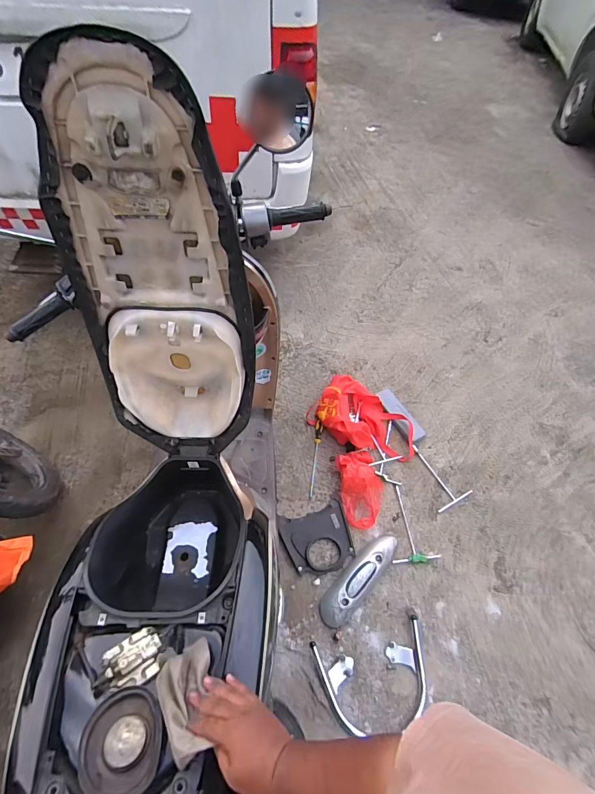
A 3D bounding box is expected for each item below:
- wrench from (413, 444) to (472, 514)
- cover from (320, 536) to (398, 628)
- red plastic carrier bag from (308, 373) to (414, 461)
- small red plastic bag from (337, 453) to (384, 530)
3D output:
[{"bbox_3d":[0.564,0.307,1.557,0.148,0.016,0.273,-21,59,-15],"label":"wrench"},{"bbox_3d":[0.215,0.616,1.315,0.110,0.043,0.368,39,63,21],"label":"cover"},{"bbox_3d":[0.277,0.094,1.621,0.478,0.133,0.282,40,64,22],"label":"red plastic carrier bag"},{"bbox_3d":[0.247,0.346,1.463,0.162,0.095,0.283,-5,57,-5],"label":"small red plastic bag"}]

